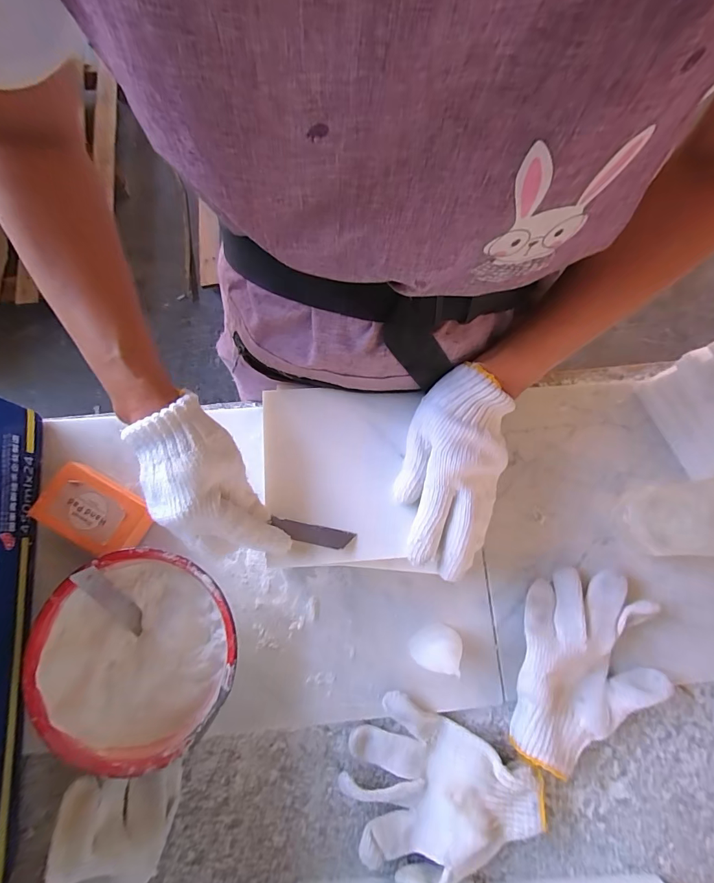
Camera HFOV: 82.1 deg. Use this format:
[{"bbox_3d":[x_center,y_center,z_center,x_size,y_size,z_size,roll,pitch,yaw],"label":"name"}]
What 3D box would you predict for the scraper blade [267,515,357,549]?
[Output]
[{"bbox_3d":[-0.036,0.076,0.336,0.065,0.004,0.017,12,50,-2],"label":"scraper blade"}]

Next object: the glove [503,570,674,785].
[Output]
[{"bbox_3d":[0.212,0.208,0.376,0.129,0.039,0.173,15,79,3],"label":"glove"}]

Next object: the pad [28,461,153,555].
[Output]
[{"bbox_3d":[-0.248,0.065,0.393,0.097,0.040,0.062,29,80,4],"label":"pad"}]

